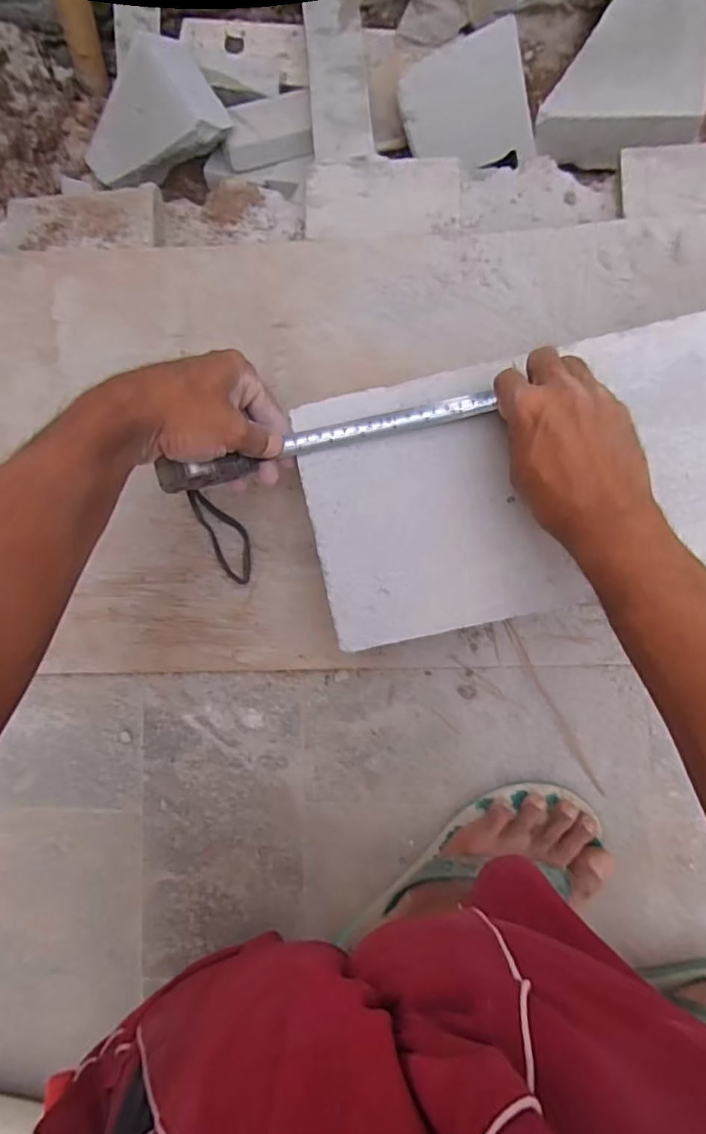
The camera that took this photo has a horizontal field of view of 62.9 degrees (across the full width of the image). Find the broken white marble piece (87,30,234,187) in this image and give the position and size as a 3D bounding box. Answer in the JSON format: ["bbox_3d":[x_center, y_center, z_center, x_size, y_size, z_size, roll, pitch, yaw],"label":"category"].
[{"bbox_3d":[-0.271,-0.583,0.774,0.210,0.075,0.128,-14,113,38],"label":"broken white marble piece"}]

